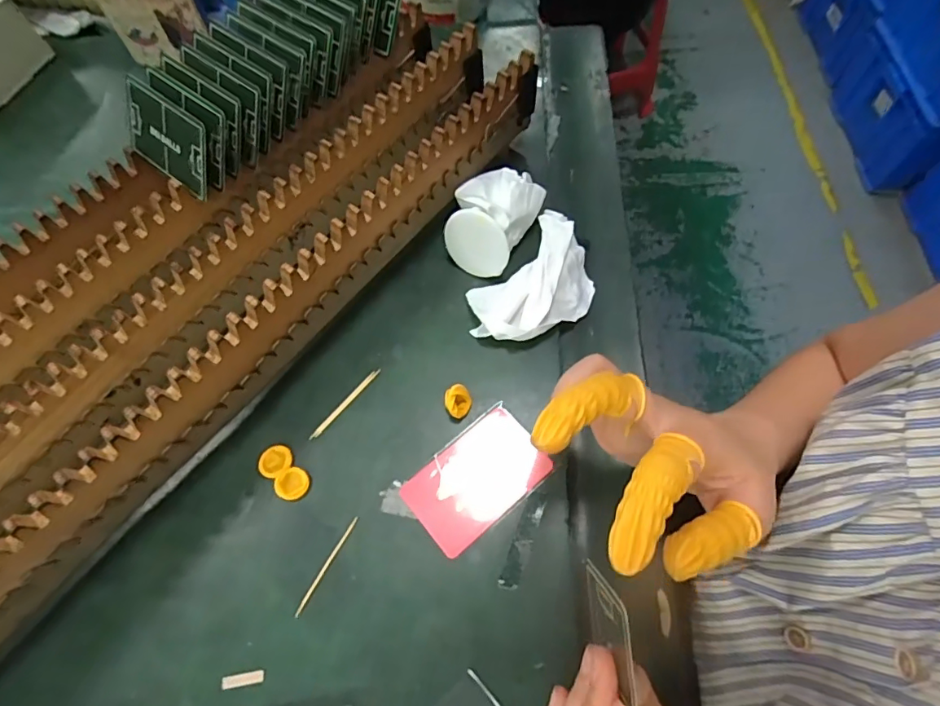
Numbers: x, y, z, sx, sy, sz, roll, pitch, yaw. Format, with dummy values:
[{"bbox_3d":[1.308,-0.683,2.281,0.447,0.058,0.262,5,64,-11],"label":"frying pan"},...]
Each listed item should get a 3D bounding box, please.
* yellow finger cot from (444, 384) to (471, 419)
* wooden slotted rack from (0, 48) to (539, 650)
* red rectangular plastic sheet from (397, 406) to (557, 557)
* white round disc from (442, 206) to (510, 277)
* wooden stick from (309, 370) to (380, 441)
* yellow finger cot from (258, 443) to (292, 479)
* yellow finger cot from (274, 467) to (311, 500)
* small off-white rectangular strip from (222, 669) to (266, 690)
[{"bbox_3d":[-0.008,0.032,0.333,0.017,0.015,0.020,-11,65,-3],"label":"yellow finger cot"},{"bbox_3d":[-0.148,-0.009,0.321,0.057,0.080,0.558,35,71,17],"label":"wooden slotted rack"},{"bbox_3d":[0.004,0.078,0.316,0.085,0.006,0.055,-38,69,-14],"label":"red rectangular plastic sheet"},{"bbox_3d":[0.005,-0.080,0.366,0.050,0.051,0.004,24,46,11],"label":"white round disc"},{"bbox_3d":[-0.085,0.033,0.340,0.005,0.004,0.064,37,71,17],"label":"wooden stick"},{"bbox_3d":[-0.127,0.069,0.324,0.021,0.004,0.020,-1,65,2],"label":"yellow finger cot"},{"bbox_3d":[-0.112,0.083,0.318,0.020,0.004,0.019,-1,65,2],"label":"yellow finger cot"},{"bbox_3d":[-0.125,0.179,0.275,0.023,0.004,0.006,-11,65,-3],"label":"small off-white rectangular strip"}]

